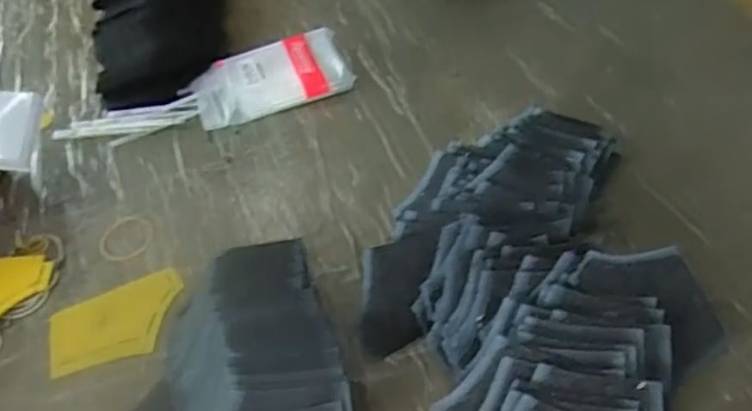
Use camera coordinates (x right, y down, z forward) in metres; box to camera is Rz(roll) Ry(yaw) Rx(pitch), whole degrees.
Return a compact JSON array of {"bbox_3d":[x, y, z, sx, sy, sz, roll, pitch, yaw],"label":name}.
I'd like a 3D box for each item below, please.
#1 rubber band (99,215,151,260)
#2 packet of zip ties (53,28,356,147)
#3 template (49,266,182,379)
[{"bbox_3d":[-0.229,0.028,0.557,0.047,0.004,0.053,-1,46,5],"label":"rubber band"},{"bbox_3d":[-0.186,-0.124,0.677,0.320,0.033,0.100,-16,47,-9],"label":"packet of zip ties"},{"bbox_3d":[-0.209,0.094,0.493,0.104,0.004,0.067,-19,52,-12],"label":"template"}]

